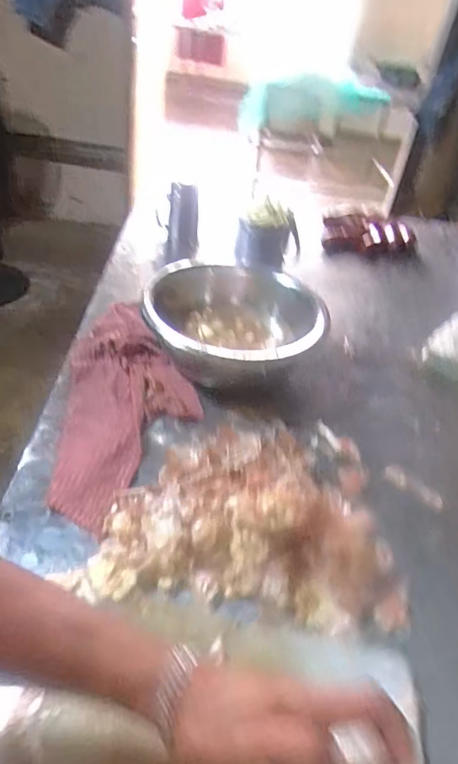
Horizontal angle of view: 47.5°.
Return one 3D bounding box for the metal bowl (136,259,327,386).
[{"bbox_3d":[0.010,-0.095,0.856,0.260,0.103,0.258,2,36,-2],"label":"metal bowl"}]

